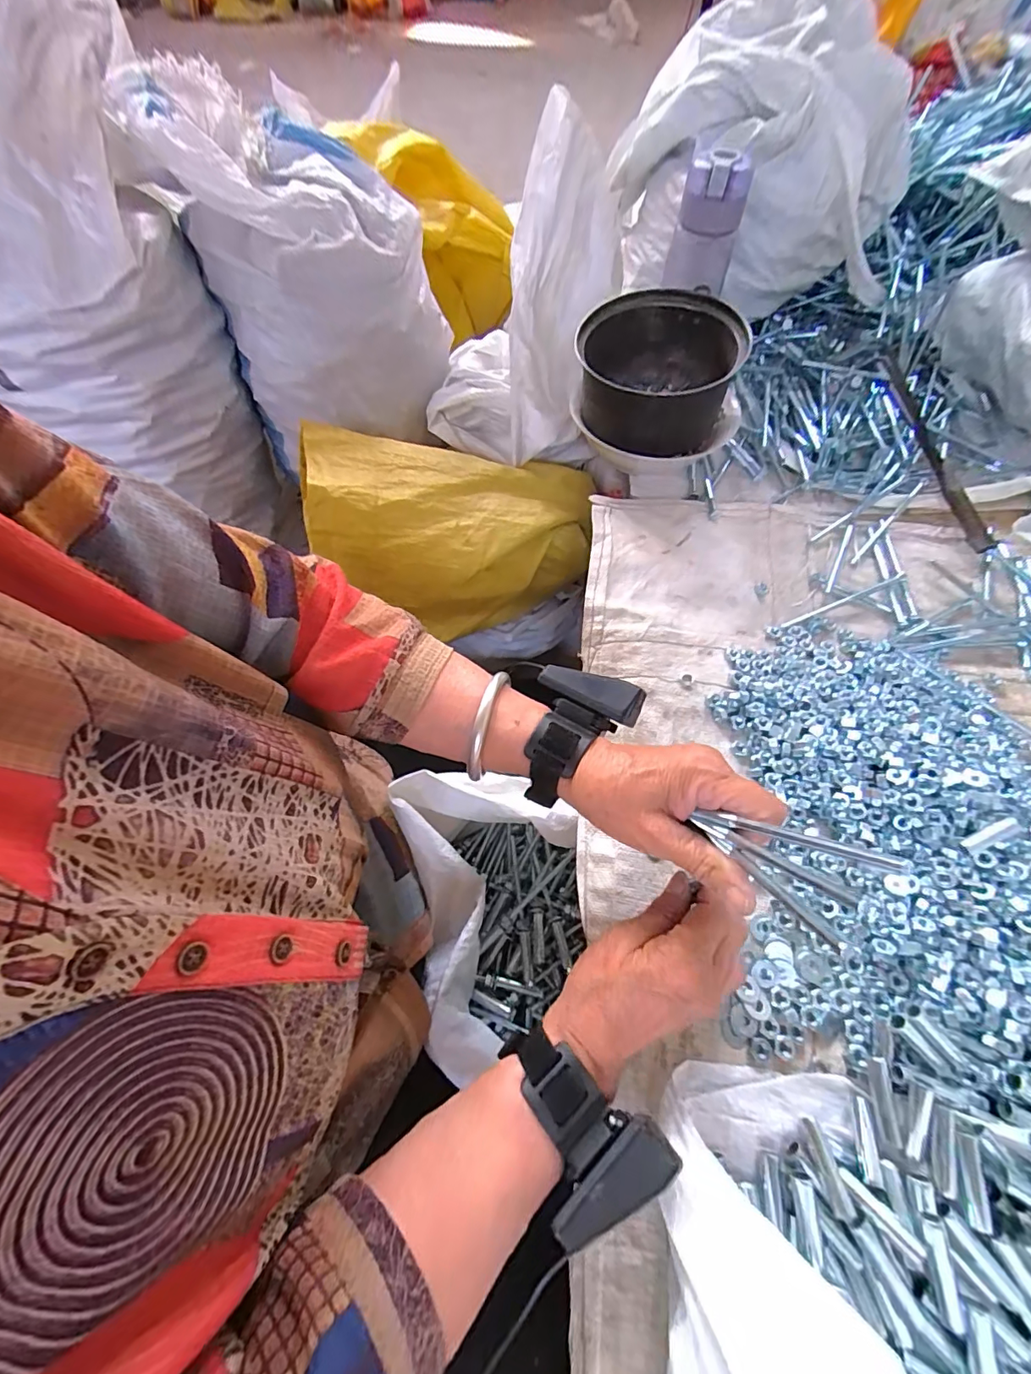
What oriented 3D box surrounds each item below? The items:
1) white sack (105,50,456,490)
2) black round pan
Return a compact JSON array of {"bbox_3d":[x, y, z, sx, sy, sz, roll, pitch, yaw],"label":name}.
[{"bbox_3d":[-0.230,-0.464,0.563,0.249,0.291,0.265,-29,66,-12],"label":"white sack"},{"bbox_3d":[0.162,-0.328,0.546,0.173,0.128,0.177,12,64,8],"label":"black round pan"}]

